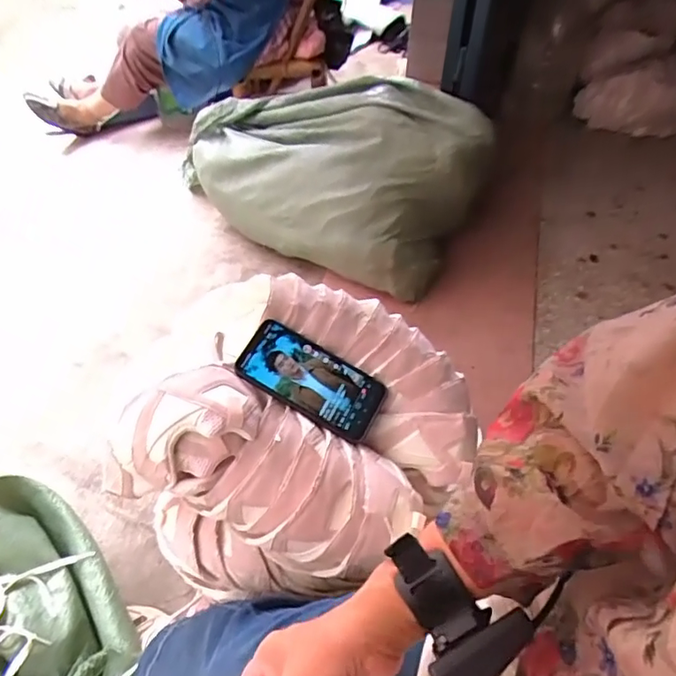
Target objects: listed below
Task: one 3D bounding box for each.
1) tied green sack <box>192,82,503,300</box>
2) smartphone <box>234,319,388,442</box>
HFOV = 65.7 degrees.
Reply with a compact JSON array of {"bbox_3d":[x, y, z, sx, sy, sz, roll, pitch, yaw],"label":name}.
[{"bbox_3d":[-0.032,-0.412,1.237,0.678,0.298,0.363,24,54,18],"label":"tied green sack"},{"bbox_3d":[-0.029,0.047,0.590,0.164,0.009,0.081,29,65,-1],"label":"smartphone"}]

